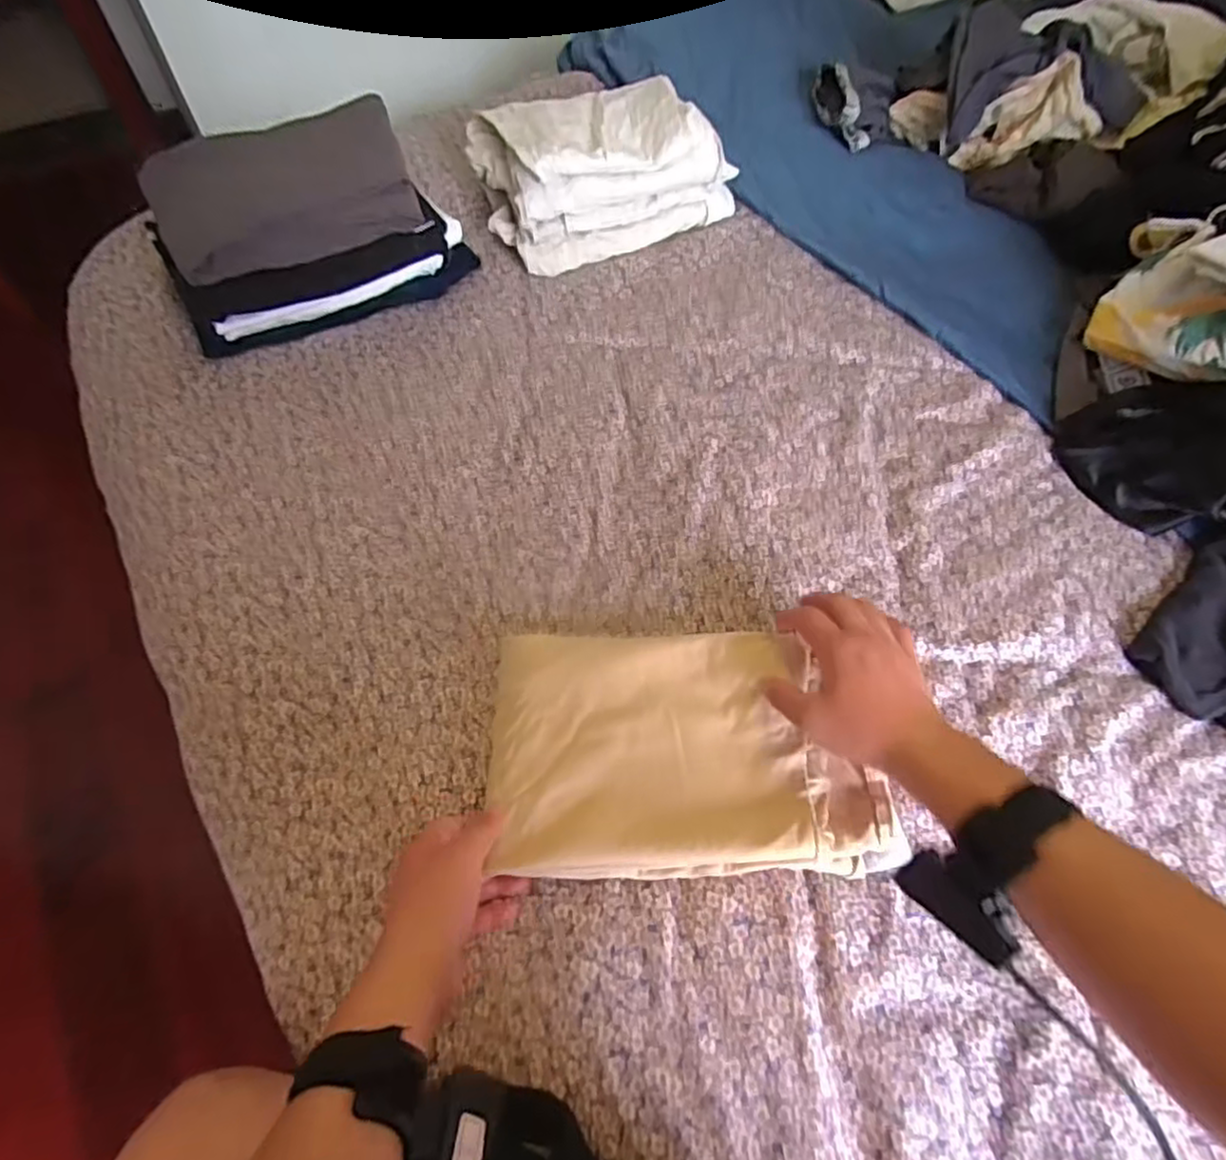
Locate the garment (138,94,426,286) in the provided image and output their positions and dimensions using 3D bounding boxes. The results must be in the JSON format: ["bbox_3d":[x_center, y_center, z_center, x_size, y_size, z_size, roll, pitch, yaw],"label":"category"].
[{"bbox_3d":[-0.341,-0.408,0.722,0.259,0.058,0.180,-29,64,-17],"label":"garment"}]

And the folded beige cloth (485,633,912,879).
[{"bbox_3d":[0.055,0.123,0.498,0.277,0.043,0.162,-1,62,1],"label":"folded beige cloth"}]

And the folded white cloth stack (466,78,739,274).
[{"bbox_3d":[-0.016,-0.516,0.847,0.288,0.116,0.203,-22,63,-12],"label":"folded white cloth stack"}]

